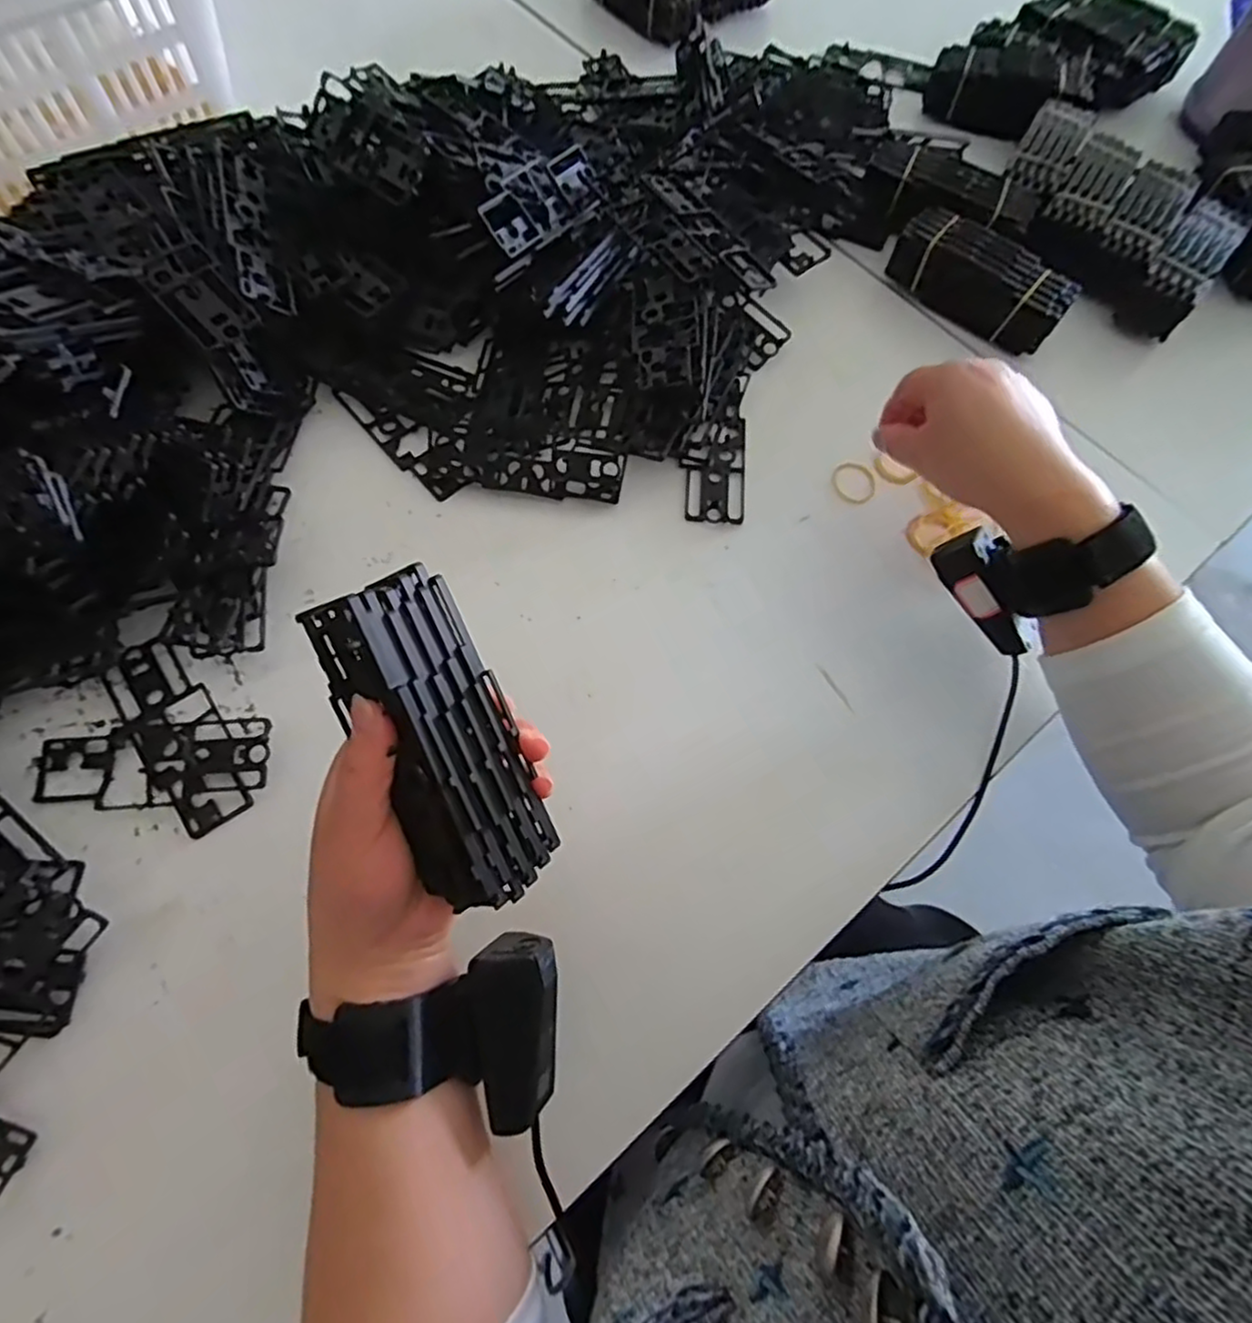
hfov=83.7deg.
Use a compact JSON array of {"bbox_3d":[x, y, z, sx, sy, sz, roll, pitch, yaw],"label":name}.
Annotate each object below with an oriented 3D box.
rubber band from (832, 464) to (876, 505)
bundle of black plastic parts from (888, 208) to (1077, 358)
[{"bbox_3d":[0.152,-0.120,0.468,0.027,0.004,0.036,-13,58,5],"label":"rubber band"},{"bbox_3d":[0.260,-0.281,0.516,0.128,0.049,0.049,38,71,14],"label":"bundle of black plastic parts"}]

